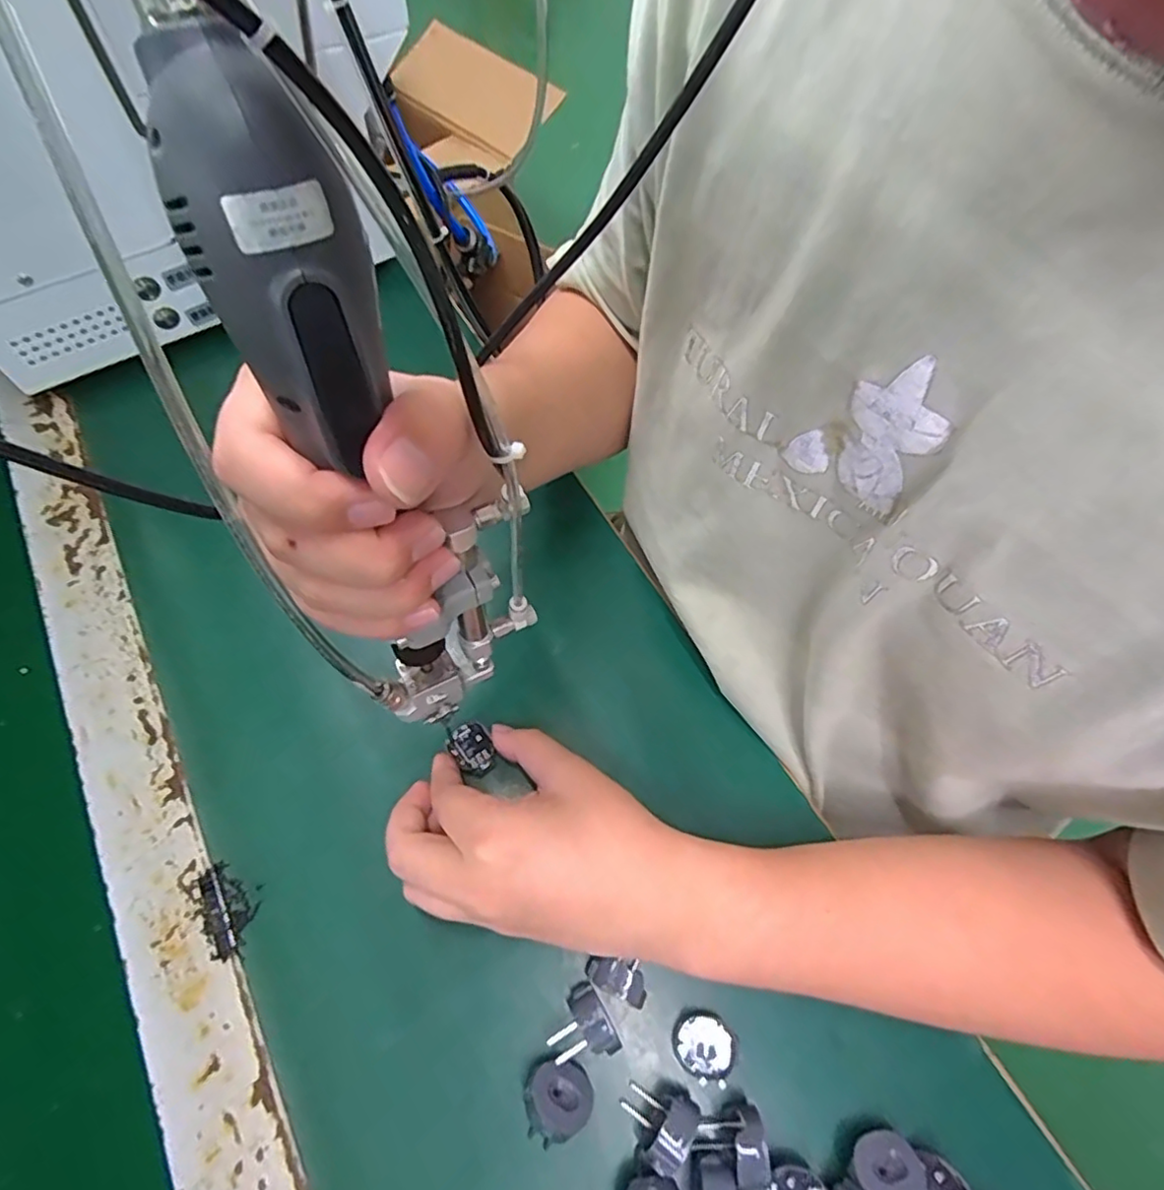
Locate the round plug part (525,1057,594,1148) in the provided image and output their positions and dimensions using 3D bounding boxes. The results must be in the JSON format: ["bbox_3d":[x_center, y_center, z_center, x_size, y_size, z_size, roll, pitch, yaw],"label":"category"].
[{"bbox_3d":[-0.010,0.228,0.284,0.029,0.024,0.032,-3,63,-4],"label":"round plug part"}]

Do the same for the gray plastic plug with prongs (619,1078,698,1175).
[{"bbox_3d":[0.034,0.234,0.279,0.028,0.024,0.028,30,66,13],"label":"gray plastic plug with prongs"}]

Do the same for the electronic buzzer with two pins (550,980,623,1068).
[{"bbox_3d":[-0.001,0.203,0.293,0.028,0.026,0.030,-26,67,-14],"label":"electronic buzzer with two pins"}]

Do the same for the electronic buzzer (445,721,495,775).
[{"bbox_3d":[-0.061,0.087,0.354,0.022,0.005,0.030,-37,69,-17],"label":"electronic buzzer"}]

